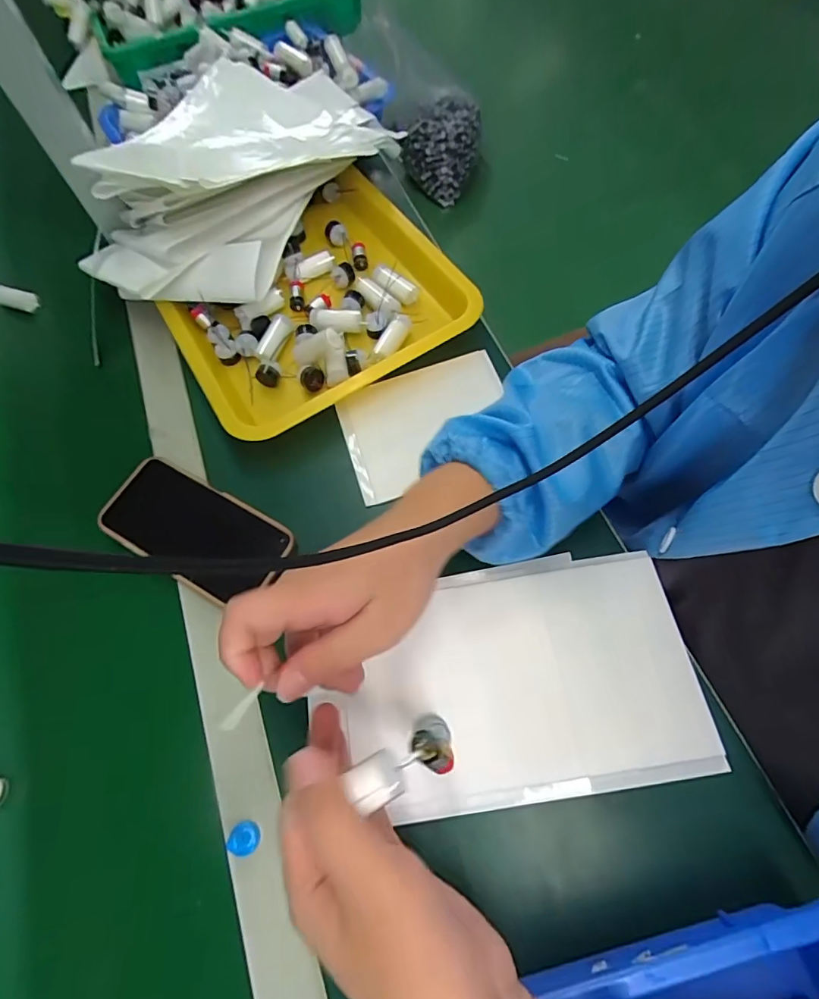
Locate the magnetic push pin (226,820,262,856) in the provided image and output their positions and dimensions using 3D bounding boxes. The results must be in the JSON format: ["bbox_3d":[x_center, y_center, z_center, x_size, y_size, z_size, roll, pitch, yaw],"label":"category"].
[{"bbox_3d":[-0.105,0.216,0.318,0.015,0.020,0.019,-27,66,-9],"label":"magnetic push pin"}]

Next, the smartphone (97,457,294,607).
[{"bbox_3d":[-0.177,0.024,0.409,0.158,0.011,0.076,27,69,15],"label":"smartphone"}]

